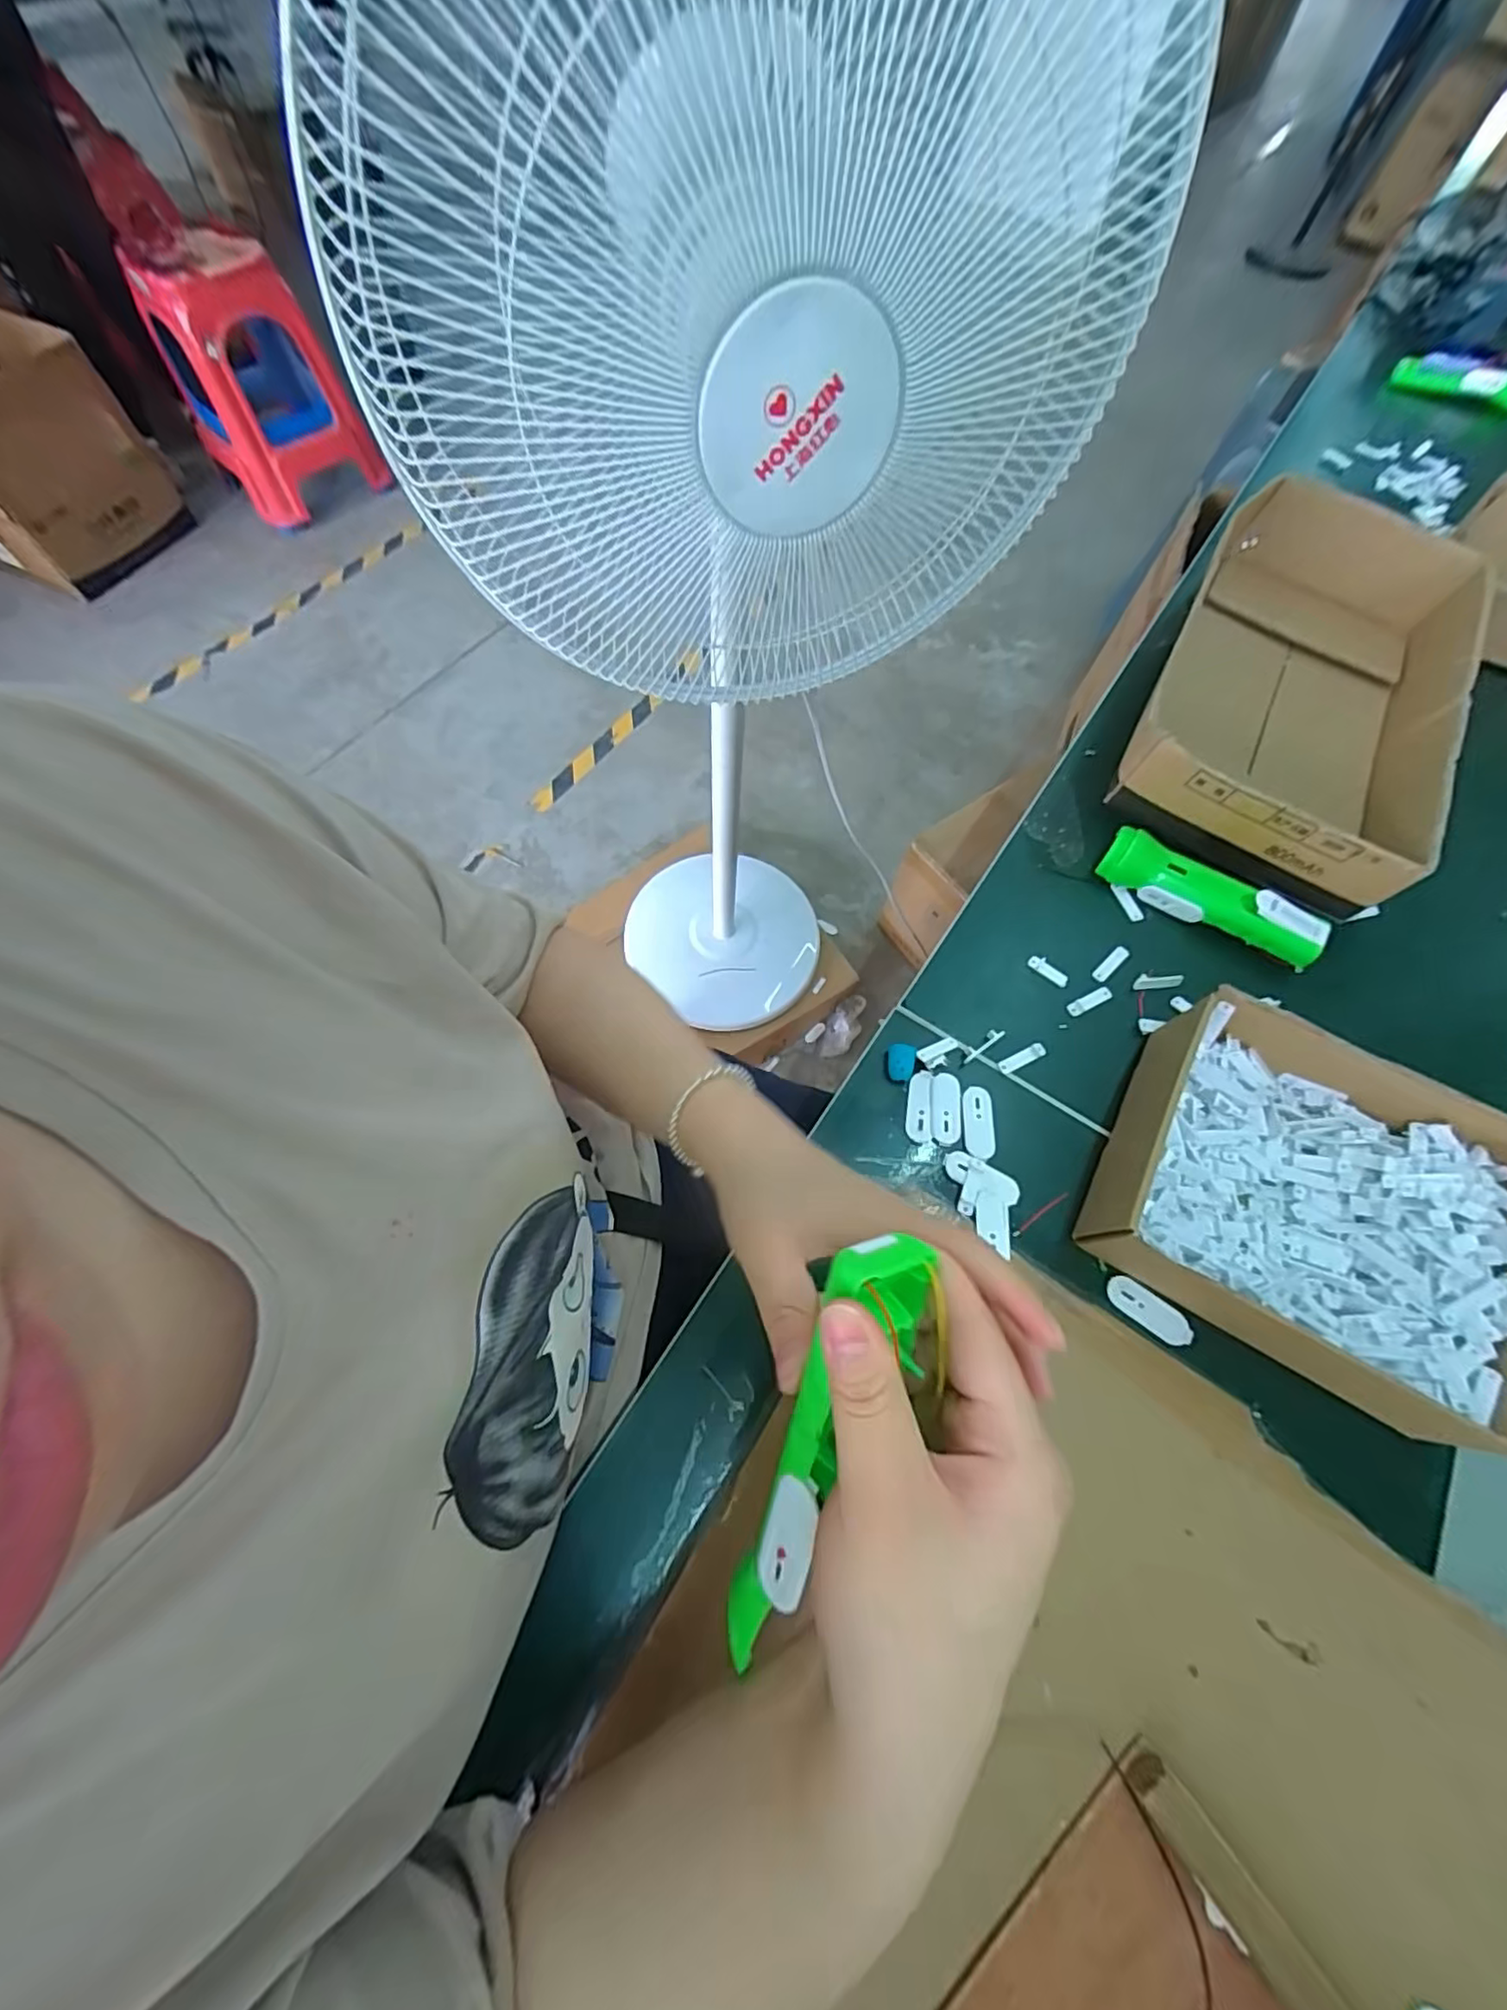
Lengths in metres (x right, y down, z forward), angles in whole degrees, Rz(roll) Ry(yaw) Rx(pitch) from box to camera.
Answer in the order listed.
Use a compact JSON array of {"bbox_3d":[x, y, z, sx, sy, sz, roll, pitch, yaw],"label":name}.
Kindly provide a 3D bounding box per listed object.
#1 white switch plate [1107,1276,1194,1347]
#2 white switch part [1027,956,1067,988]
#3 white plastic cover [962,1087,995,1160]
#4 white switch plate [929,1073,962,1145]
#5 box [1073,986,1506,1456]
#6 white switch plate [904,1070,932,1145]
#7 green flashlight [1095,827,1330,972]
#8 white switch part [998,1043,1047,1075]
[{"bbox_3d":[0.240,0.185,0.386,0.049,0.006,0.019,34,68,13],"label":"white switch plate"},{"bbox_3d":[0.224,-0.026,0.483,0.013,0.004,0.031,-41,74,-18],"label":"white switch part"},{"bbox_3d":[0.153,0.080,0.431,0.021,0.004,0.048,4,65,0],"label":"white plastic cover"},{"bbox_3d":[0.132,0.070,0.435,0.021,0.004,0.048,9,65,2],"label":"white switch plate"},{"bbox_3d":[0.343,0.112,0.389,0.211,0.073,0.197,29,67,11],"label":"box"},{"bbox_3d":[0.114,0.069,0.436,0.016,0.004,0.049,8,65,2],"label":"white switch plate"},{"bbox_3d":[0.353,-0.083,0.497,0.162,0.040,0.041,34,68,13],"label":"green flashlight"},{"bbox_3d":[0.192,0.038,0.452,0.038,0.004,0.010,-22,69,-12],"label":"white switch part"}]

